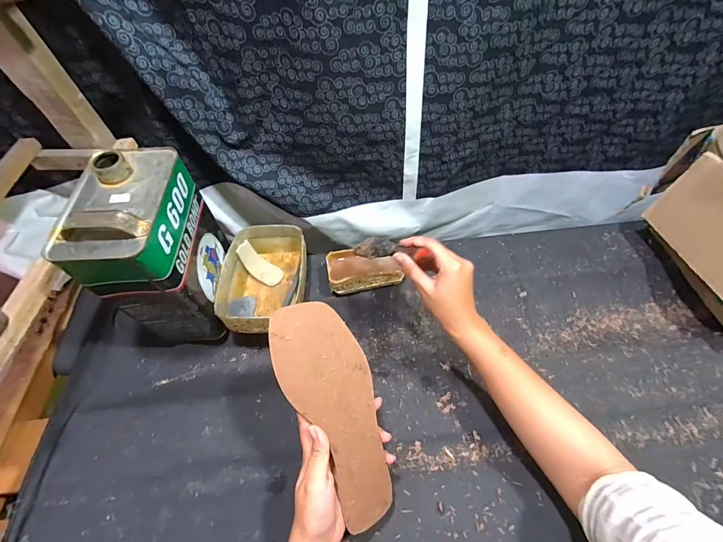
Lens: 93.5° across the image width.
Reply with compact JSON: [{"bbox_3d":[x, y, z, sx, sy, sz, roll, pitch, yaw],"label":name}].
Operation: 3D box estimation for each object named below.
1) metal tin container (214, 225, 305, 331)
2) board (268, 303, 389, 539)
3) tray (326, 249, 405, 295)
[{"bbox_3d":[-0.152,0.010,0.555,0.126,0.068,0.192,-3,55,1],"label":"metal tin container"},{"bbox_3d":[-0.019,0.144,0.347,0.083,0.016,0.235,-25,94,-22],"label":"board"},{"bbox_3d":[0.002,-0.003,0.574,0.115,0.044,0.074,-12,55,-5],"label":"tray"}]

